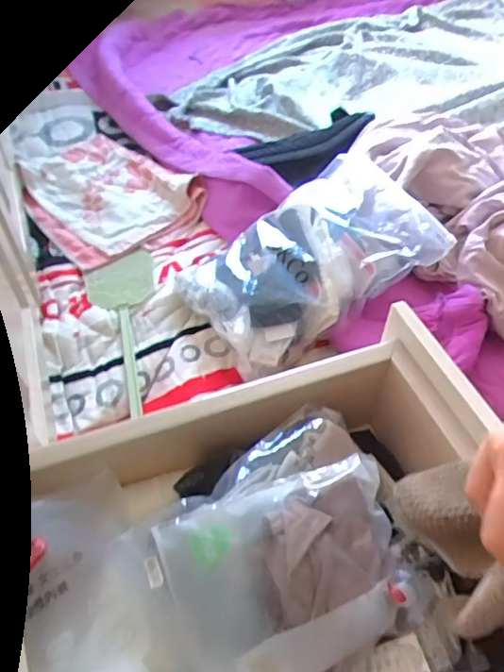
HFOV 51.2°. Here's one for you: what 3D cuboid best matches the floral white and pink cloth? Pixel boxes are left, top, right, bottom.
[{"bbox_3d":[-0.311,-0.306,1.110,0.299,0.046,0.381,-32,55,-25],"label":"floral white and pink cloth"}]

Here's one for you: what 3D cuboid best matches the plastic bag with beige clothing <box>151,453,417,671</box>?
[{"bbox_3d":[0.032,0.184,0.378,0.169,0.030,0.153,-15,75,-9],"label":"plastic bag with beige clothing"}]

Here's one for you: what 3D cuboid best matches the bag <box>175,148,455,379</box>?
[{"bbox_3d":[0.089,-0.128,0.859,0.393,0.079,0.286,-32,56,-6],"label":"bag"}]

